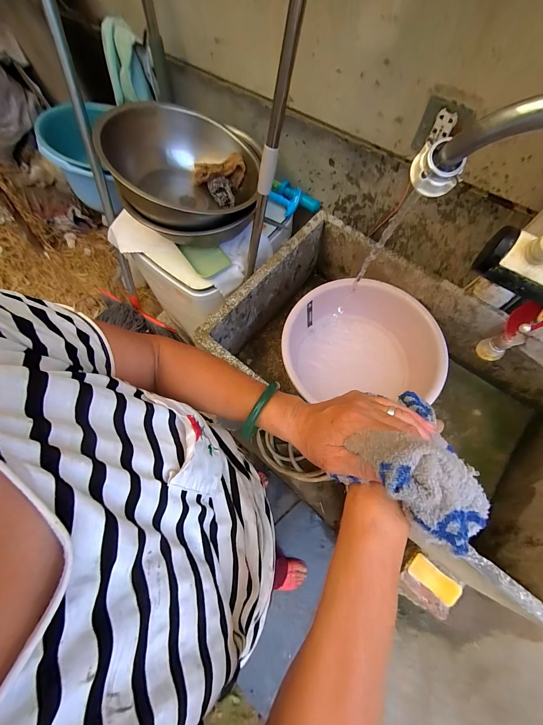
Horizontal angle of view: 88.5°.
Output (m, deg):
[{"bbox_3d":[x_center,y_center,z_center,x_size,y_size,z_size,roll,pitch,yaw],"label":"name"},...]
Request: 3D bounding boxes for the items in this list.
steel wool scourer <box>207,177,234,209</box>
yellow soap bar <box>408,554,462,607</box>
[{"bbox_3d":[-0.133,-0.450,0.732,0.066,0.048,0.066,-7,67,-2],"label":"steel wool scourer"},{"bbox_3d":[0.365,0.487,0.627,0.103,0.014,0.053,37,90,26],"label":"yellow soap bar"}]

